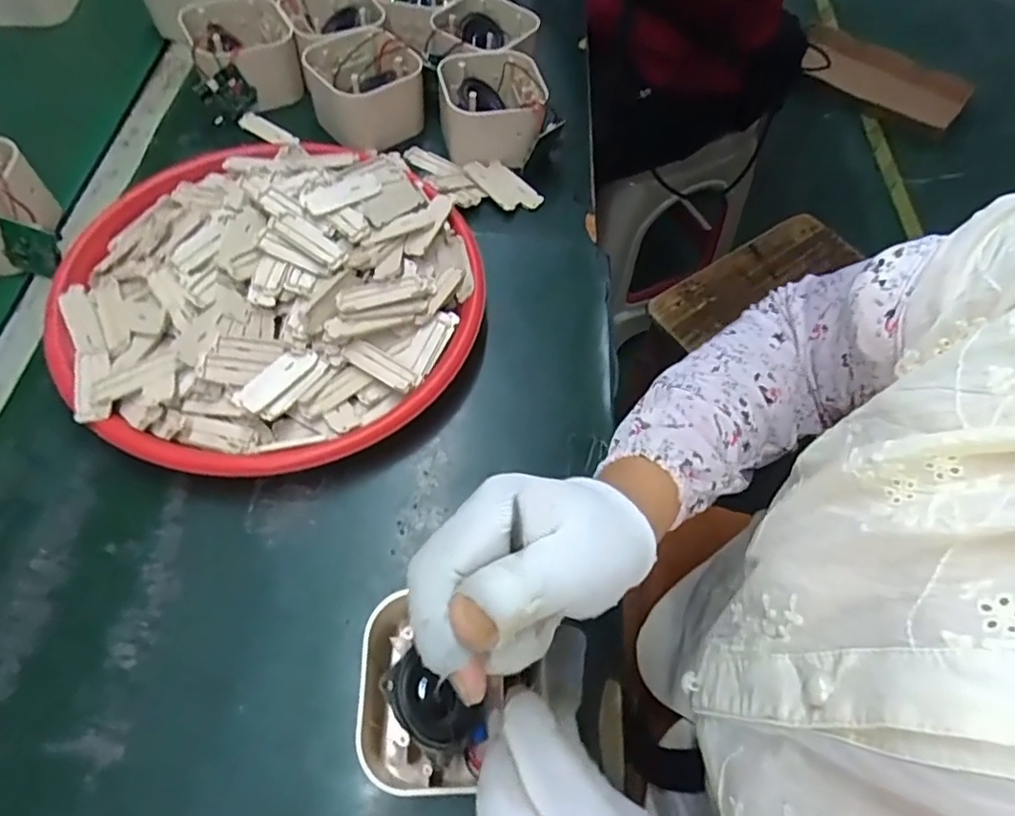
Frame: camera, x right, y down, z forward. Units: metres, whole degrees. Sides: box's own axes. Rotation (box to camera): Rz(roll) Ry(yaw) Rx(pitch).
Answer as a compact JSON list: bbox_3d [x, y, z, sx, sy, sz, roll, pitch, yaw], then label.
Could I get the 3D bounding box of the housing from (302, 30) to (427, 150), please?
[{"bbox_3d":[-0.131,-0.292,0.547,0.102,0.061,0.086,37,65,16],"label":"housing"}]

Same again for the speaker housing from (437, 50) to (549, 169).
[{"bbox_3d":[-0.014,-0.266,0.530,0.092,0.053,0.089,3,60,-2],"label":"speaker housing"}]

